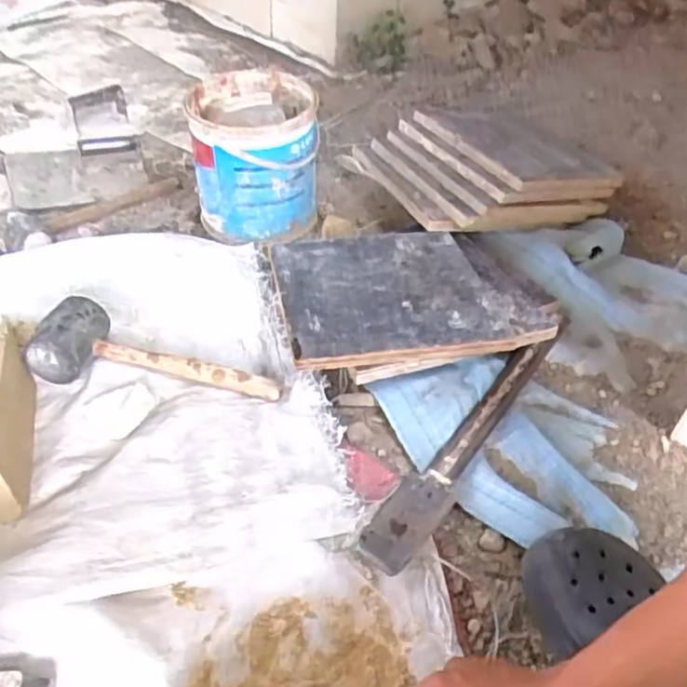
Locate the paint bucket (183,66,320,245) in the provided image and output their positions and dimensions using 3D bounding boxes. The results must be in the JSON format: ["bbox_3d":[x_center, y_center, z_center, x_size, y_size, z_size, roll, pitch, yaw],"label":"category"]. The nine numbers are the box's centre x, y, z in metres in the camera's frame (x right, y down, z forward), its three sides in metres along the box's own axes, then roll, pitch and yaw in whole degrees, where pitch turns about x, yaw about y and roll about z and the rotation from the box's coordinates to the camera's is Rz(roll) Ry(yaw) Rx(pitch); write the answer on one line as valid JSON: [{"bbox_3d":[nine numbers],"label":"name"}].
[{"bbox_3d":[-0.124,-0.257,0.974,0.169,0.183,0.155,-5,45,-8],"label":"paint bucket"}]

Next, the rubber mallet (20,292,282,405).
[{"bbox_3d":[-0.212,0.004,0.790,0.277,0.063,0.094,4,44,1],"label":"rubber mallet"}]

